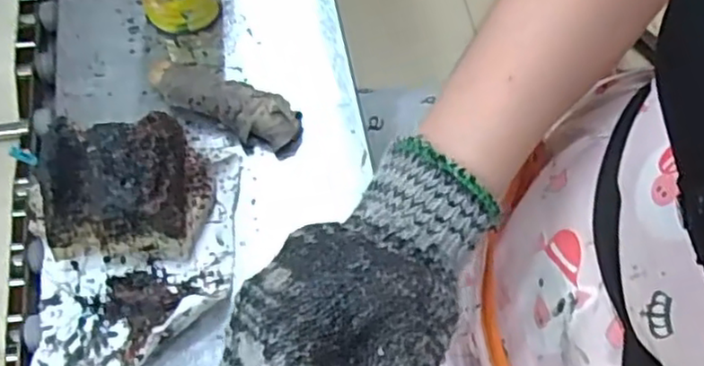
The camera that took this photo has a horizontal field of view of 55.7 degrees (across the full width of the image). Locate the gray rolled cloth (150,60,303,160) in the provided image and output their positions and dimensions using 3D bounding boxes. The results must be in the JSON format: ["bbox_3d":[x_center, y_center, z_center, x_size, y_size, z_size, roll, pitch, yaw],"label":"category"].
[{"bbox_3d":[-0.096,-0.060,0.495,0.122,0.026,0.041,26,65,12],"label":"gray rolled cloth"}]

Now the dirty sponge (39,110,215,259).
[{"bbox_3d":[-0.140,0.004,0.427,0.089,0.085,0.077,-7,63,-4],"label":"dirty sponge"}]

